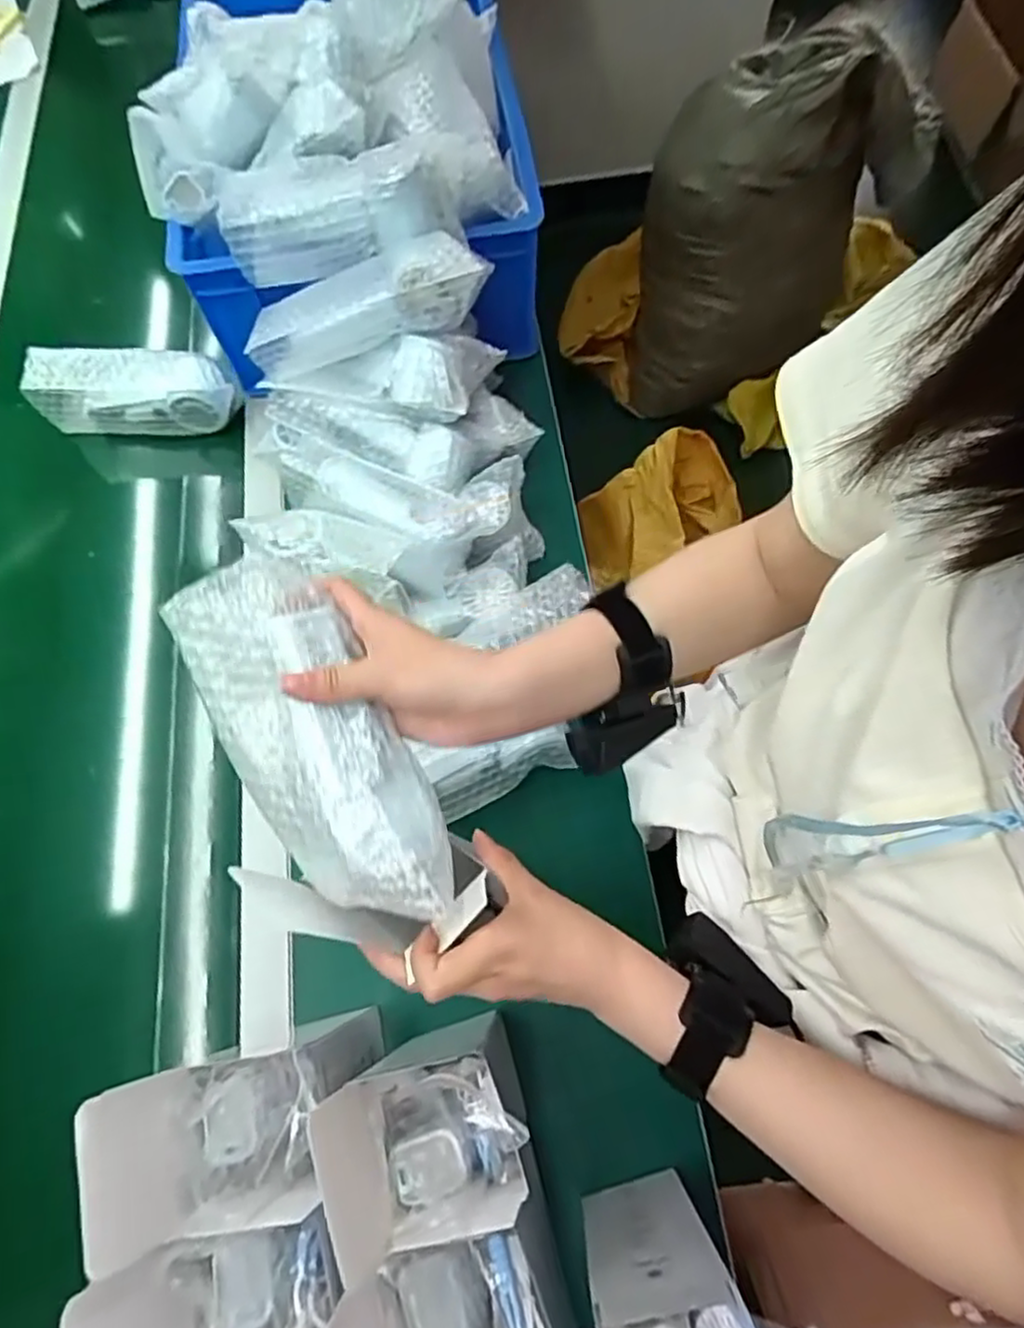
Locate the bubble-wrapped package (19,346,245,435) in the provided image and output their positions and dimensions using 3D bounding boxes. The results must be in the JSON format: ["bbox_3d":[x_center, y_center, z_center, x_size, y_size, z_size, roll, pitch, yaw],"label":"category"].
[{"bbox_3d":[-0.394,-0.292,0.726,0.212,0.077,0.051,-5,68,0],"label":"bubble-wrapped package"}]

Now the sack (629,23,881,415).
[{"bbox_3d":[0.497,-0.892,1.430,0.429,0.553,0.409,4,68,4],"label":"sack"}]

